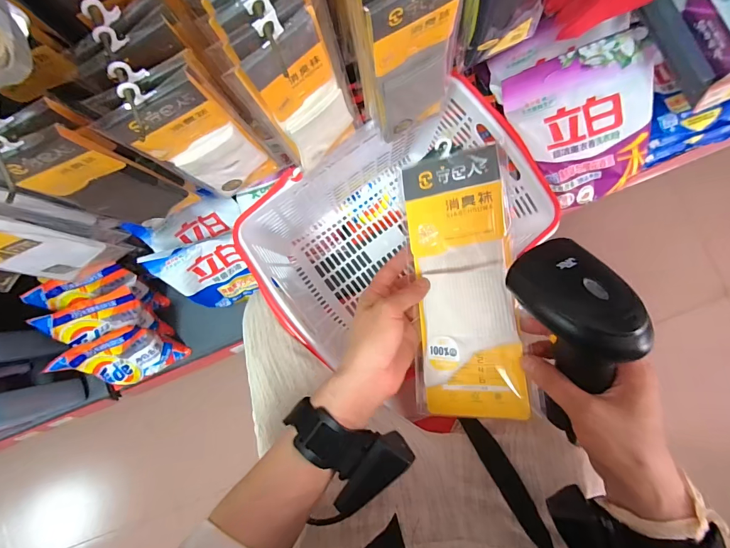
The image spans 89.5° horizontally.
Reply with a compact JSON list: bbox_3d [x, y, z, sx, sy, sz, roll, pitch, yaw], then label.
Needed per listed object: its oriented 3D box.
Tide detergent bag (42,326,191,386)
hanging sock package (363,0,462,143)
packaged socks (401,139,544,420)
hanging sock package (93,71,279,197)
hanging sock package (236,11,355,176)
[{"bbox_3d":[-0.519,0.187,0.791,0.197,0.166,0.060,-28,39,1],"label":"Tide detergent bag"},{"bbox_3d":[0.058,-0.230,0.413,0.096,0.243,0.020,-29,83,3],"label":"hanging sock package"},{"bbox_3d":[0.087,0.006,0.335,0.099,0.018,0.239,-9,82,25],"label":"packaged socks"},{"bbox_3d":[-0.183,-0.143,0.428,0.096,0.239,0.017,-25,84,4],"label":"hanging sock package"},{"bbox_3d":[-0.063,-0.191,0.399,0.087,0.197,0.024,-44,83,2],"label":"hanging sock package"}]

